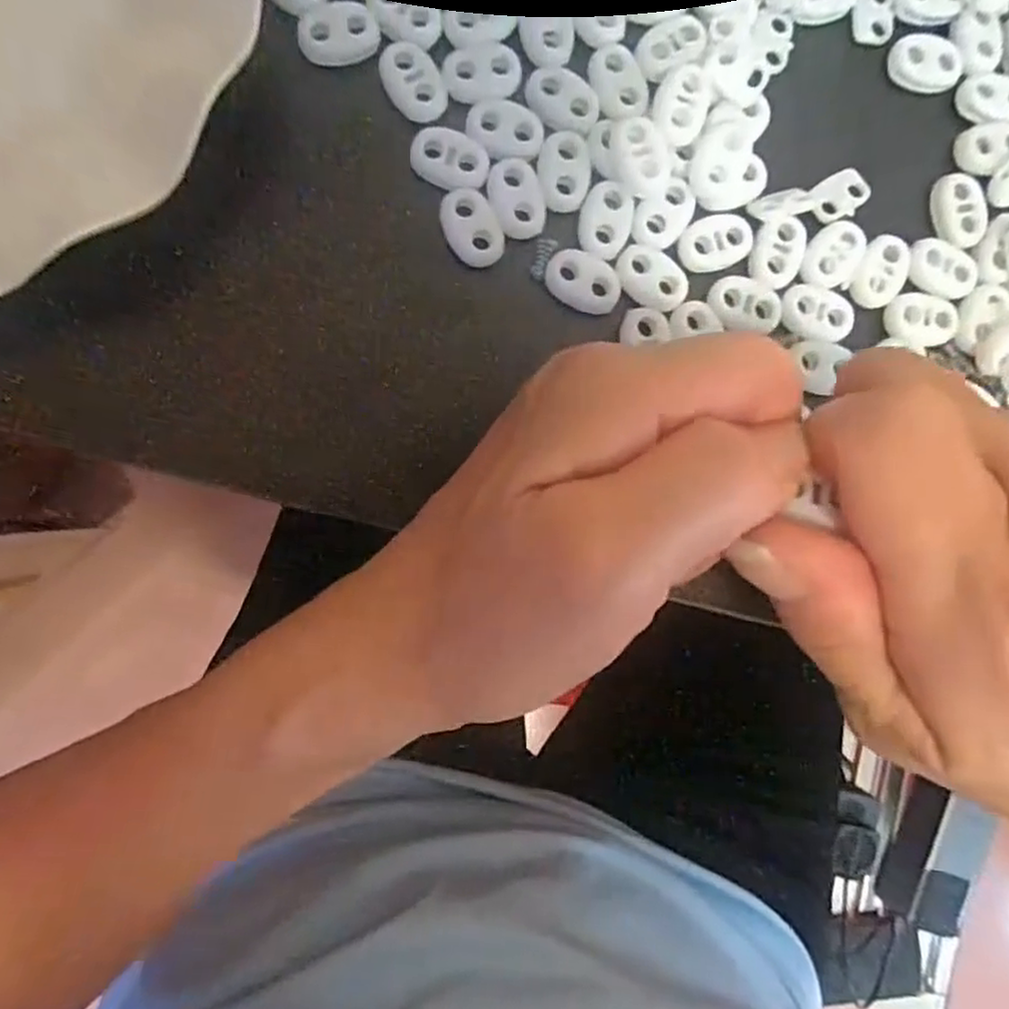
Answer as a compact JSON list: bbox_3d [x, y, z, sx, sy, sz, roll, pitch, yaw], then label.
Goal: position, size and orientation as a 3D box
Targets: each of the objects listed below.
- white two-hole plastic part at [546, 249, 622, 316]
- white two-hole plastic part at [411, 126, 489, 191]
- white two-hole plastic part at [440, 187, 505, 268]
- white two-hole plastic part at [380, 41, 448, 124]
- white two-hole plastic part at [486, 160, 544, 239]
[{"bbox_3d":[0.023,-0.065,0.203,0.023,0.004,0.016,22,89,-6],"label":"white two-hole plastic part"},{"bbox_3d":[-0.015,-0.098,0.198,0.022,0.004,0.015,19,89,-6],"label":"white two-hole plastic part"},{"bbox_3d":[-0.009,-0.079,0.199,0.015,0.004,0.022,-26,94,-5],"label":"white two-hole plastic part"},{"bbox_3d":[-0.026,-0.121,0.199,0.015,0.004,0.024,-24,94,-5],"label":"white two-hole plastic part"},{"bbox_3d":[0.004,-0.088,0.200,0.014,0.004,0.022,-16,93,-6],"label":"white two-hole plastic part"}]

